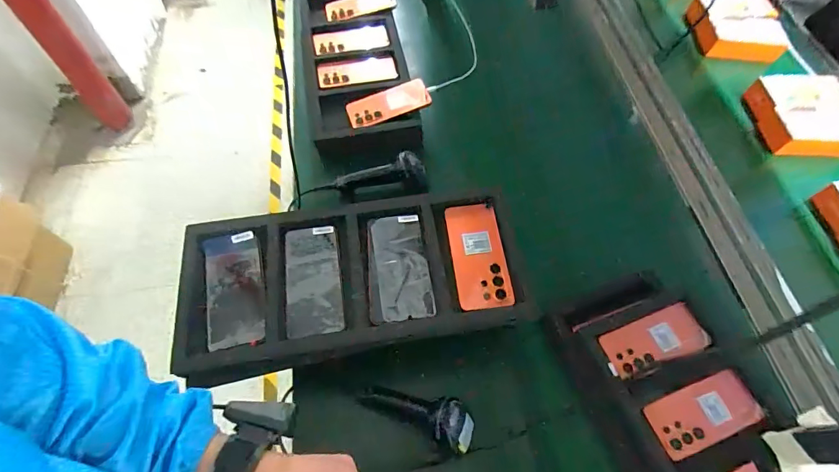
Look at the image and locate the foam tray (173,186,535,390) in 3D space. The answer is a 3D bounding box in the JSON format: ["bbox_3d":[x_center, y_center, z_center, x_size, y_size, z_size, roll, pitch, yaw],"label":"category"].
[{"bbox_3d":[-0.097,0.071,0.630,0.475,0.053,0.248,-7,61,-7],"label":"foam tray"}]

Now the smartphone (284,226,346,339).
[{"bbox_3d":[-0.154,0.063,0.618,0.079,0.013,0.163,-7,61,-7],"label":"smartphone"}]

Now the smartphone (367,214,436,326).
[{"bbox_3d":[-0.031,0.044,0.625,0.088,0.009,0.166,-4,61,-5],"label":"smartphone"}]

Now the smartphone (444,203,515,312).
[{"bbox_3d":[0.087,0.026,0.640,0.077,0.009,0.168,-5,61,-5],"label":"smartphone"}]

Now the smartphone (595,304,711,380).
[{"bbox_3d":[0.377,0.167,0.685,0.167,0.006,0.077,-18,63,-12],"label":"smartphone"}]

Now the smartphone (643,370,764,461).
[{"bbox_3d":[0.421,0.262,0.633,0.158,0.013,0.077,-17,63,-12],"label":"smartphone"}]

